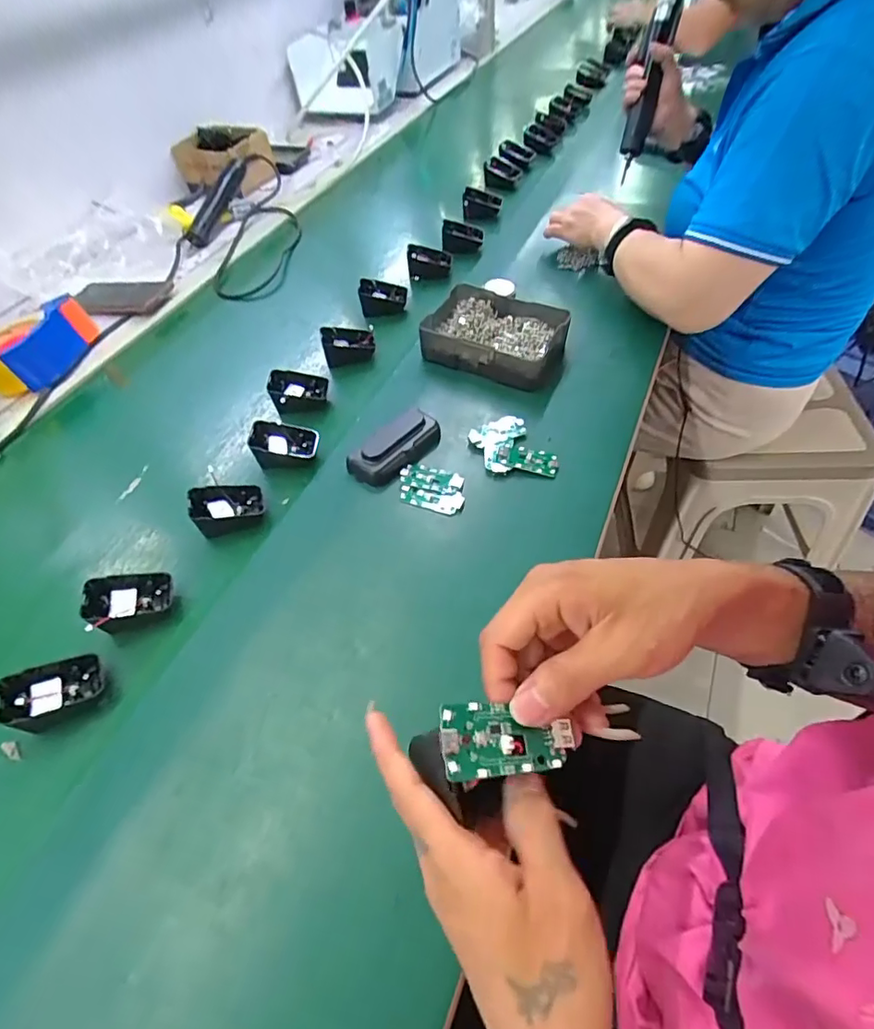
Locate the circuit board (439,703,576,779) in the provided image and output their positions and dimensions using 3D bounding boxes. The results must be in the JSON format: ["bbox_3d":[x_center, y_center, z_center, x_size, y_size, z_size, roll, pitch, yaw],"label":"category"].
[{"bbox_3d":[0.032,0.103,0.243,0.063,0.006,0.031,11,51,-14],"label":"circuit board"}]

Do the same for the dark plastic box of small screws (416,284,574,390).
[{"bbox_3d":[0.074,-0.224,0.668,0.168,0.042,0.124,19,59,17],"label":"dark plastic box of small screws"}]

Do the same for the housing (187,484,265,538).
[{"bbox_3d":[-0.207,-0.005,0.535,0.065,0.040,0.052,-15,55,-5],"label":"housing"}]

